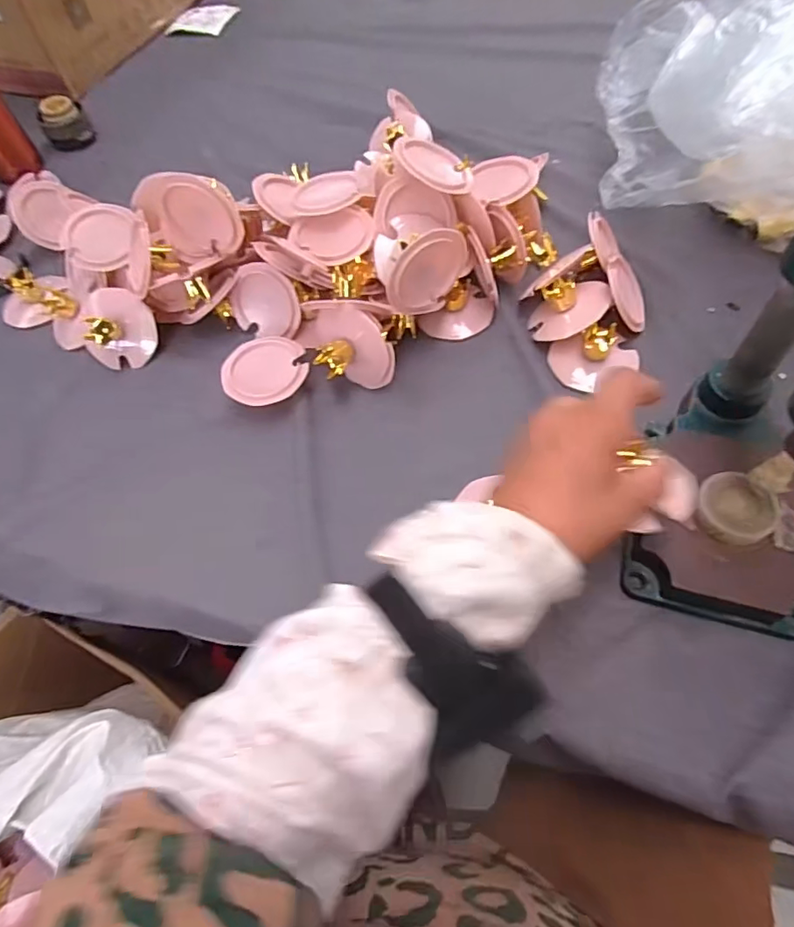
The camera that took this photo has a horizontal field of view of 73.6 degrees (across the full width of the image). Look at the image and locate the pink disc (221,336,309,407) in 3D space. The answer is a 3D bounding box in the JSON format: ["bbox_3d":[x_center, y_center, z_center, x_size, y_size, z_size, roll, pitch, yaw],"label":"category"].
[{"bbox_3d":[-0.117,-0.084,0.471,0.073,0.007,0.069,0,69,0],"label":"pink disc"}]

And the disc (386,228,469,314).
[{"bbox_3d":[0.025,-0.157,0.447,0.077,0.080,0.014,-32,62,-13],"label":"disc"}]

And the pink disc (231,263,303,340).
[{"bbox_3d":[-0.128,-0.156,0.509,0.074,0.067,0.008,7,32,24],"label":"pink disc"}]

